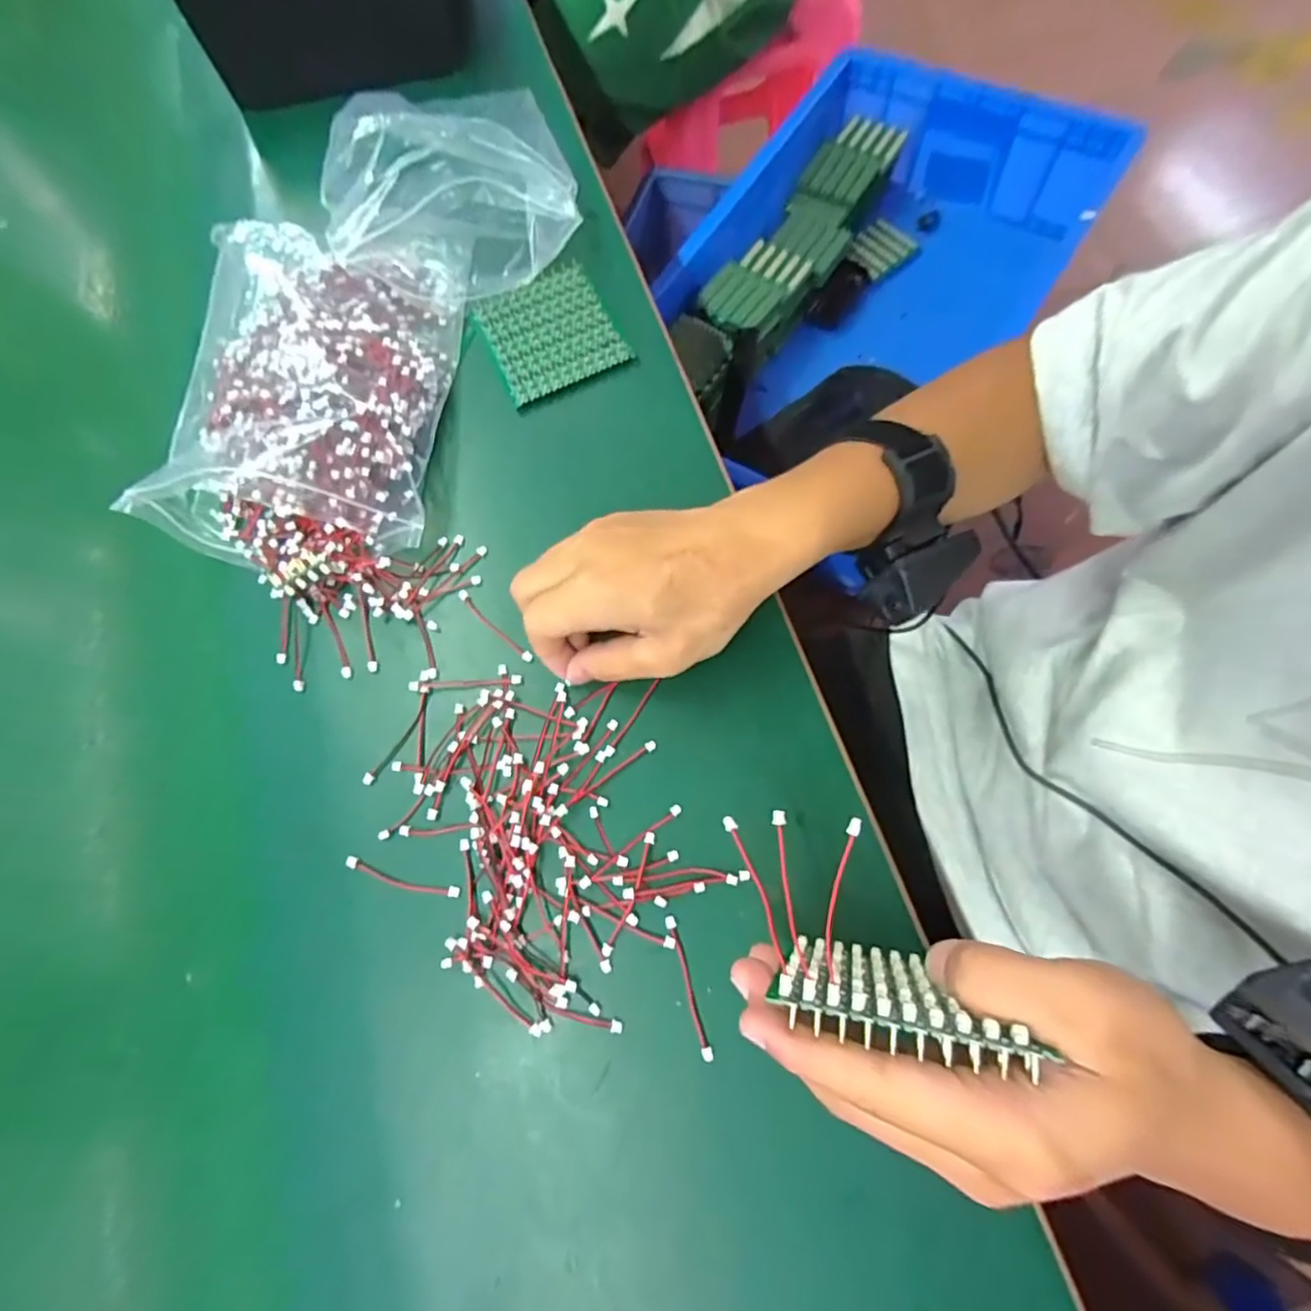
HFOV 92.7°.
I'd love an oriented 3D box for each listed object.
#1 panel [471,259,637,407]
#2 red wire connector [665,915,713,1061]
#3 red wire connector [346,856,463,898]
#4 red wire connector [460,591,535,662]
[{"bbox_3d":[-0.068,-0.206,0.396,0.076,0.004,0.087,-25,71,-3],"label":"panel"},{"bbox_3d":[0.014,0.145,0.274,0.005,0.004,0.058,-17,71,0],"label":"red wire connector"},{"bbox_3d":[-0.121,0.107,0.299,0.058,0.005,0.008,13,73,10],"label":"red wire connector"},{"bbox_3d":[-0.087,-0.016,0.338,0.060,0.004,0.006,42,80,17],"label":"red wire connector"}]

